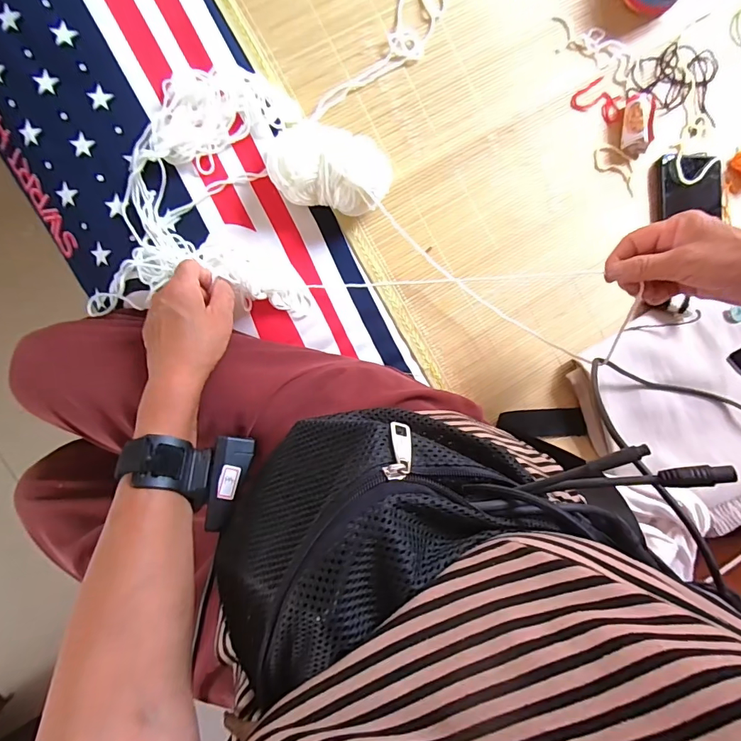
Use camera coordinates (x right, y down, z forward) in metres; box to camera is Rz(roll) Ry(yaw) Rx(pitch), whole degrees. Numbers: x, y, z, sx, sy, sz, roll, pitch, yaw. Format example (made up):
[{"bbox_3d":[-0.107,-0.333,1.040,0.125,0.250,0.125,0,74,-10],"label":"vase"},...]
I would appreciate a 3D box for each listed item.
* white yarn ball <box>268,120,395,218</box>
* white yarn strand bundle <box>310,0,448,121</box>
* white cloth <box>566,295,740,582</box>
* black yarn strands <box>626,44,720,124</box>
[{"bbox_3d":[-0.040,-0.199,0.425,0.117,0.055,0.079,13,90,-8],"label":"white yarn ball"},{"bbox_3d":[0.019,-0.339,0.453,0.053,0.008,0.215,35,87,-8],"label":"white yarn strand bundle"},{"bbox_3d":[0.376,0.051,0.481,0.245,0.064,0.247,-25,95,-6],"label":"white cloth"},{"bbox_3d":[0.356,-0.337,0.497,0.113,0.011,0.081,1,92,-8],"label":"black yarn strands"}]

